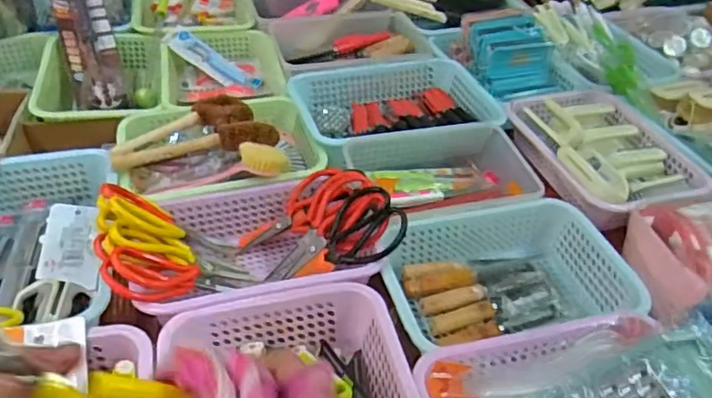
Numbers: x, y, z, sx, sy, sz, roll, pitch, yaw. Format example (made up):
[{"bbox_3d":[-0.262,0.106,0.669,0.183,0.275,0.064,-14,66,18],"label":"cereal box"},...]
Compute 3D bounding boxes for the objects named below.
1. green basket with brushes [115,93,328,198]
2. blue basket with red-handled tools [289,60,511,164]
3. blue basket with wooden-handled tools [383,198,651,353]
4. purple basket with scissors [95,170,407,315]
[{"bbox_3d":[-0.218,-0.095,0.928,0.299,0.101,0.230,-10,42,-16],"label":"green basket with brushes"},{"bbox_3d":[0.061,-0.160,1.061,0.338,0.074,0.280,-13,43,-18],"label":"blue basket with red-handled tools"},{"bbox_3d":[0.184,0.105,0.783,0.304,0.080,0.220,-7,41,-11],"label":"blue basket with wooden-handled tools"},{"bbox_3d":[-0.131,0.051,0.767,0.354,0.129,0.222,-7,41,-12],"label":"purple basket with scissors"}]

